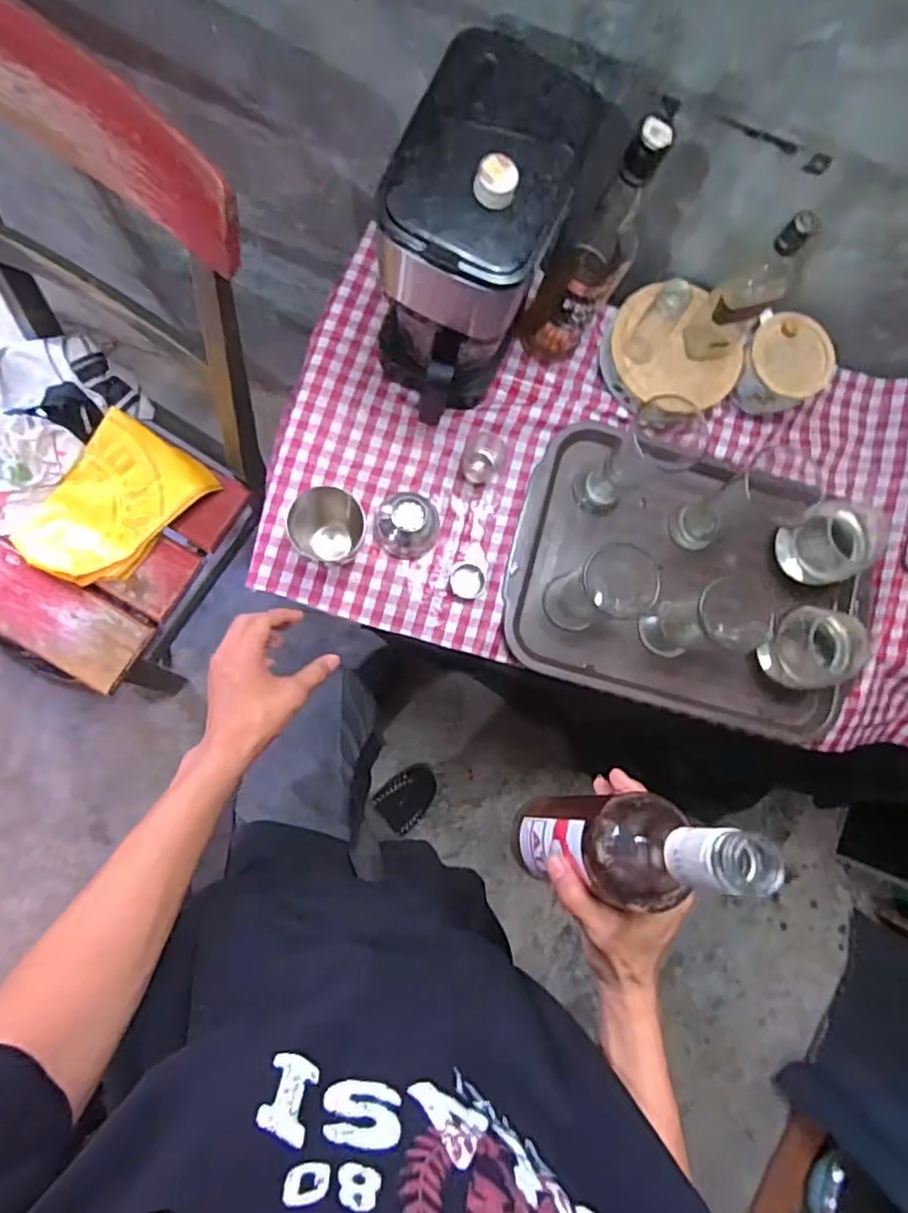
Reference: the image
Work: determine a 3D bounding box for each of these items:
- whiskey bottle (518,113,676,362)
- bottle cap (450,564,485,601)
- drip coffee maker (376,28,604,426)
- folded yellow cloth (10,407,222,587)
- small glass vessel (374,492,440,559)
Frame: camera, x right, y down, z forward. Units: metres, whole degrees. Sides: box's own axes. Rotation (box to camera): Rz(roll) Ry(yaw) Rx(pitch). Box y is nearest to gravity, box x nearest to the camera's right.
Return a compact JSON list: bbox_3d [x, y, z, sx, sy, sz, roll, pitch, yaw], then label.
[{"bbox_3d":[0.134,-0.335,0.590,0.068,0.285,0.059,30,82,-3],"label":"whiskey bottle"},{"bbox_3d":[0.016,-0.027,0.693,0.039,0.017,0.040,1,84,-7],"label":"bottle cap"},{"bbox_3d":[0.009,-0.330,0.587,0.138,0.259,0.248,26,83,-5],"label":"drip coffee maker"},{"bbox_3d":[-0.500,-0.143,0.880,0.166,0.058,0.262,41,81,-2],"label":"folded yellow cloth"},{"bbox_3d":[-0.051,-0.094,0.674,0.071,0.044,0.072,1,84,-7],"label":"small glass vessel"}]

